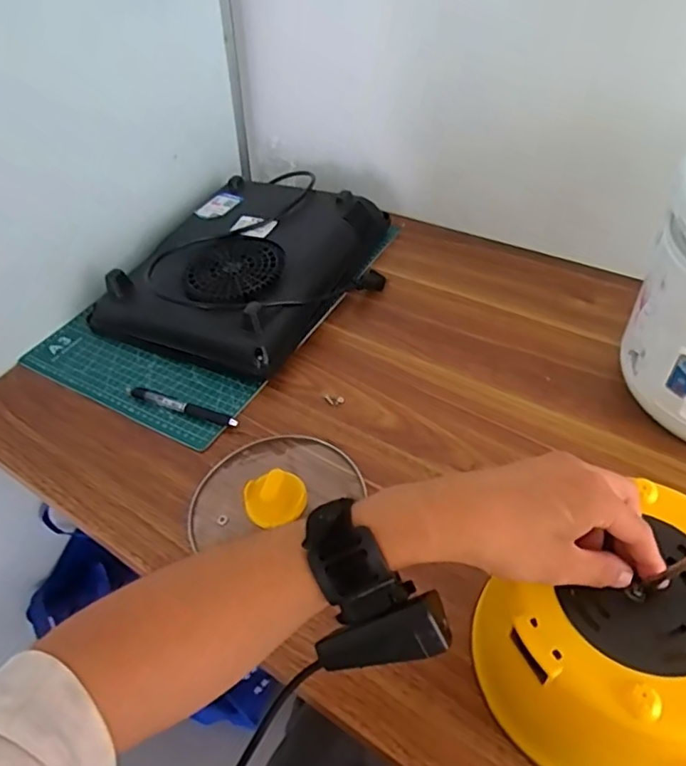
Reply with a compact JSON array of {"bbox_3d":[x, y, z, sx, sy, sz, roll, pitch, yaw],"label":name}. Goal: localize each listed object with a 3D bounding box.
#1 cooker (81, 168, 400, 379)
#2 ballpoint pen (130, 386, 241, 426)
[{"bbox_3d":[-0.106,-0.162,0.748,0.280,0.061,0.363,23,55,25],"label":"cooker"},{"bbox_3d":[-0.177,0.024,0.619,0.146,0.015,0.016,16,52,21],"label":"ballpoint pen"}]

